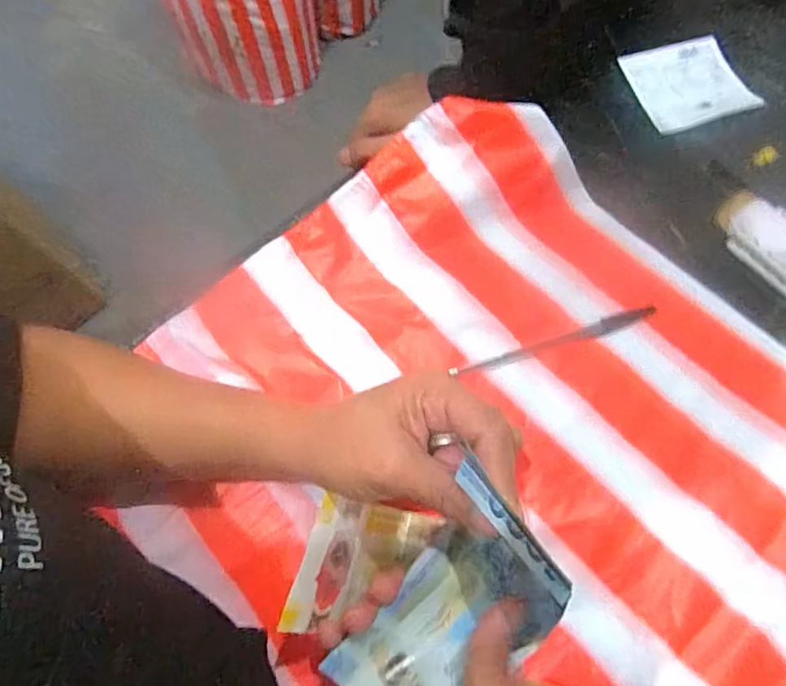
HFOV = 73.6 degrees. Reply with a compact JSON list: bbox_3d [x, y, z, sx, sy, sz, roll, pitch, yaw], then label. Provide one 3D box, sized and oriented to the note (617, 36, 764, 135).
[{"bbox_3d":[0.248,-0.221,0.444,0.090,0.004,0.087,-15,70,-3],"label":"note"}]

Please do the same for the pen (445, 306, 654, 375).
[{"bbox_3d":[0.108,0.000,0.353,0.141,0.006,0.011,-18,70,-4],"label":"pen"}]

